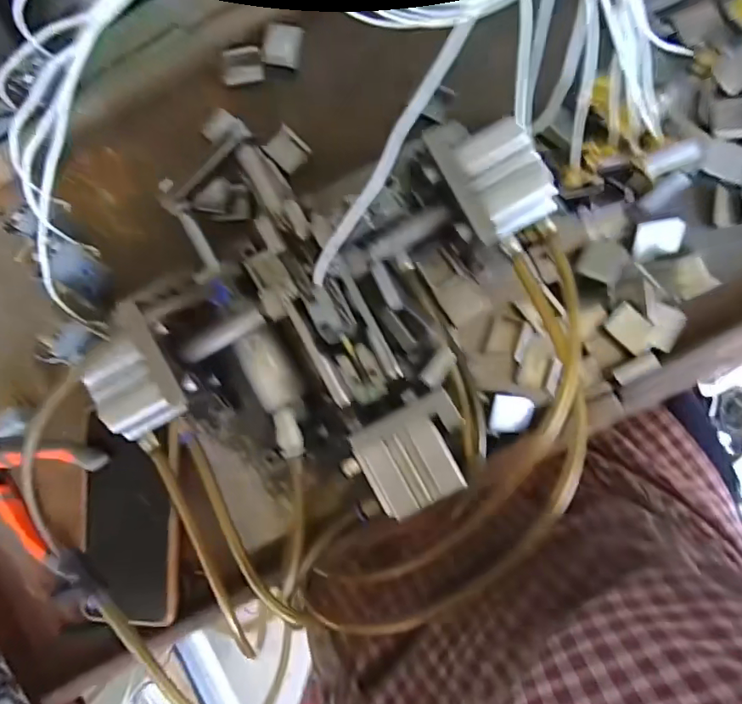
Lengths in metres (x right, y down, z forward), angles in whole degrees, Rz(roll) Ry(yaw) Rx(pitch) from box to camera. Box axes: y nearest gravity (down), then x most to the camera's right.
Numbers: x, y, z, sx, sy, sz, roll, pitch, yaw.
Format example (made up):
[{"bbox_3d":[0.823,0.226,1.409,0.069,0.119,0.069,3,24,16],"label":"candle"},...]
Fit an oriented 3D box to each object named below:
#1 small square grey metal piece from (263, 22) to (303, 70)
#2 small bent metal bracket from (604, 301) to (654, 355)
[{"bbox_3d":[-0.068,-0.239,0.387,0.028,0.006,0.032,10,90,3],"label":"small square grey metal piece"},{"bbox_3d":[0.189,-0.016,0.360,0.034,0.006,0.024,44,92,3],"label":"small bent metal bracket"}]

